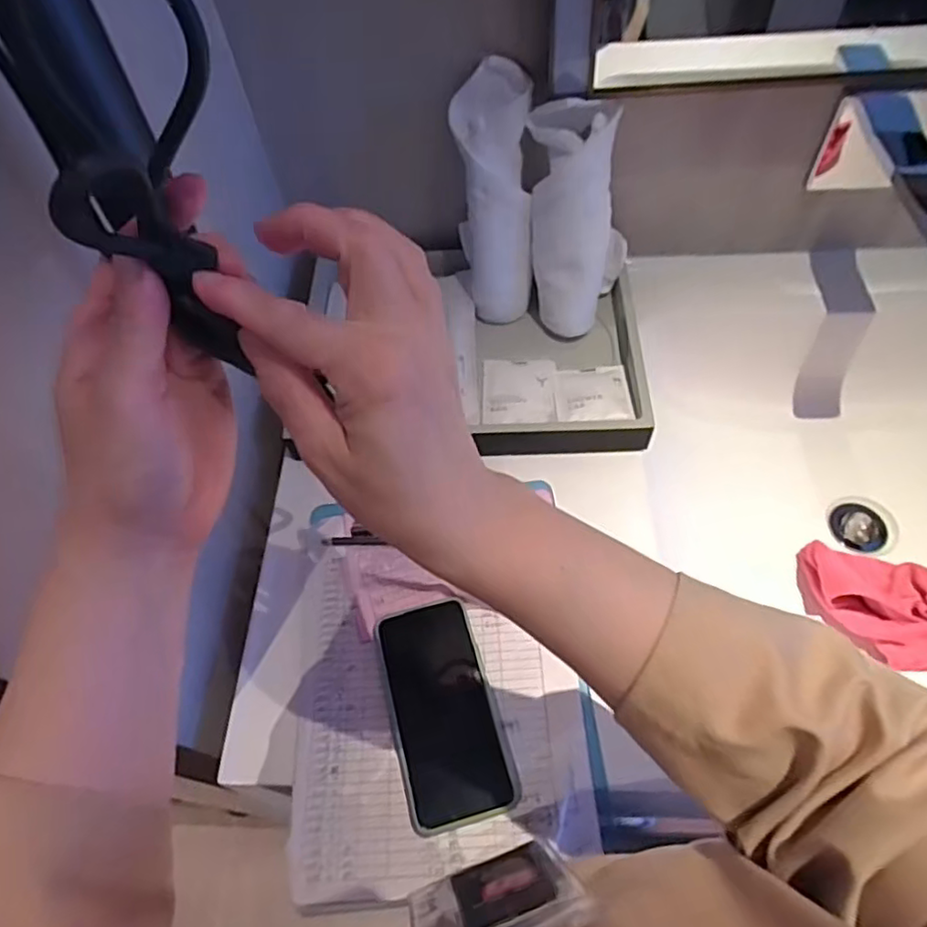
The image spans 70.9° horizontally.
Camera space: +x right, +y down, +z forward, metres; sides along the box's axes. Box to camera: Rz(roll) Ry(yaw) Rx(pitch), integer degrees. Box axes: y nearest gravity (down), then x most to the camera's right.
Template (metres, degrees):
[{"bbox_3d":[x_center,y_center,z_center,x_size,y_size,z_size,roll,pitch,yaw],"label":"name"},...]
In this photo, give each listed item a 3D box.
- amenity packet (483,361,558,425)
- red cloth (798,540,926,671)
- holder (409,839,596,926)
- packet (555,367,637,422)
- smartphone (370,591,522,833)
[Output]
[{"bbox_3d":[0.056,-0.073,0.650,0.072,0.008,0.076,2,60,4],"label":"amenity packet"},{"bbox_3d":[0.447,0.139,0.601,0.224,0.069,0.112,8,60,8],"label":"red cloth"},{"bbox_3d":[0.014,0.210,0.310,0.080,0.101,0.005,-16,78,-11],"label":"holder"},{"bbox_3d":[0.127,-0.069,0.638,0.070,0.016,0.069,1,60,4],"label":"packet"},{"bbox_3d":[-0.016,0.184,0.493,0.079,0.011,0.158,-15,60,-5],"label":"smartphone"}]

